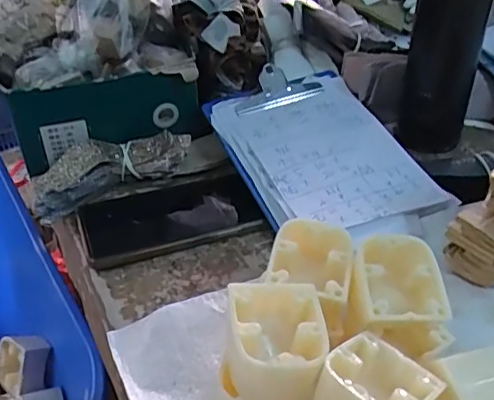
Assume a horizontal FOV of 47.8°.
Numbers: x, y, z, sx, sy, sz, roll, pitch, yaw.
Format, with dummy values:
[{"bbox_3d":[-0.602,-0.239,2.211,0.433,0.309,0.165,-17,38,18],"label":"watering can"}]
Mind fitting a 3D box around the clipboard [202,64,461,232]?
[{"bbox_3d":[0.064,-0.044,0.505,0.146,0.023,0.200,-15,48,-16],"label":"clipboard"}]

